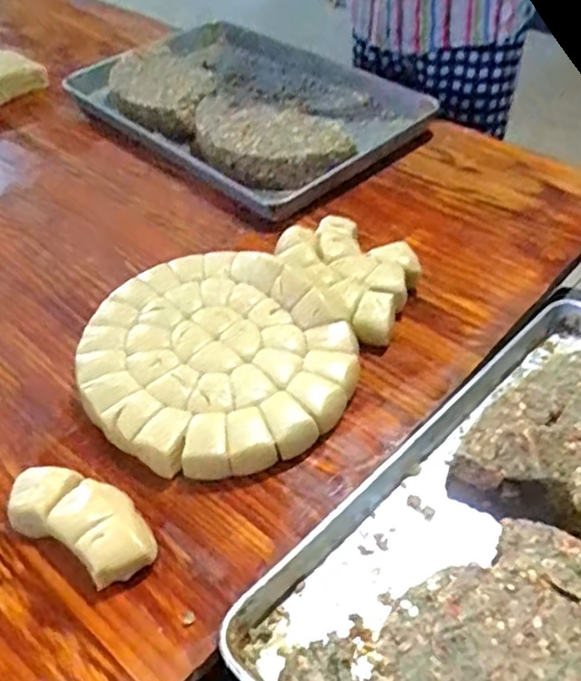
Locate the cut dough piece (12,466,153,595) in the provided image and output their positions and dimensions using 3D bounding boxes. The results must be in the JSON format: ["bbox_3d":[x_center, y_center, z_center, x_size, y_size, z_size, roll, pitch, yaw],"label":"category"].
[{"bbox_3d":[-0.200,0.171,0.651,0.156,0.039,0.078,25,53,24],"label":"cut dough piece"}]

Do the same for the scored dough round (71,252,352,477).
[{"bbox_3d":[-0.091,0.017,0.780,0.289,0.055,0.316,-34,56,-27],"label":"scored dough round"}]

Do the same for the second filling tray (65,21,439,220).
[{"bbox_3d":[-0.085,-0.458,1.225,0.425,0.055,0.620,-34,54,-26],"label":"second filling tray"}]

